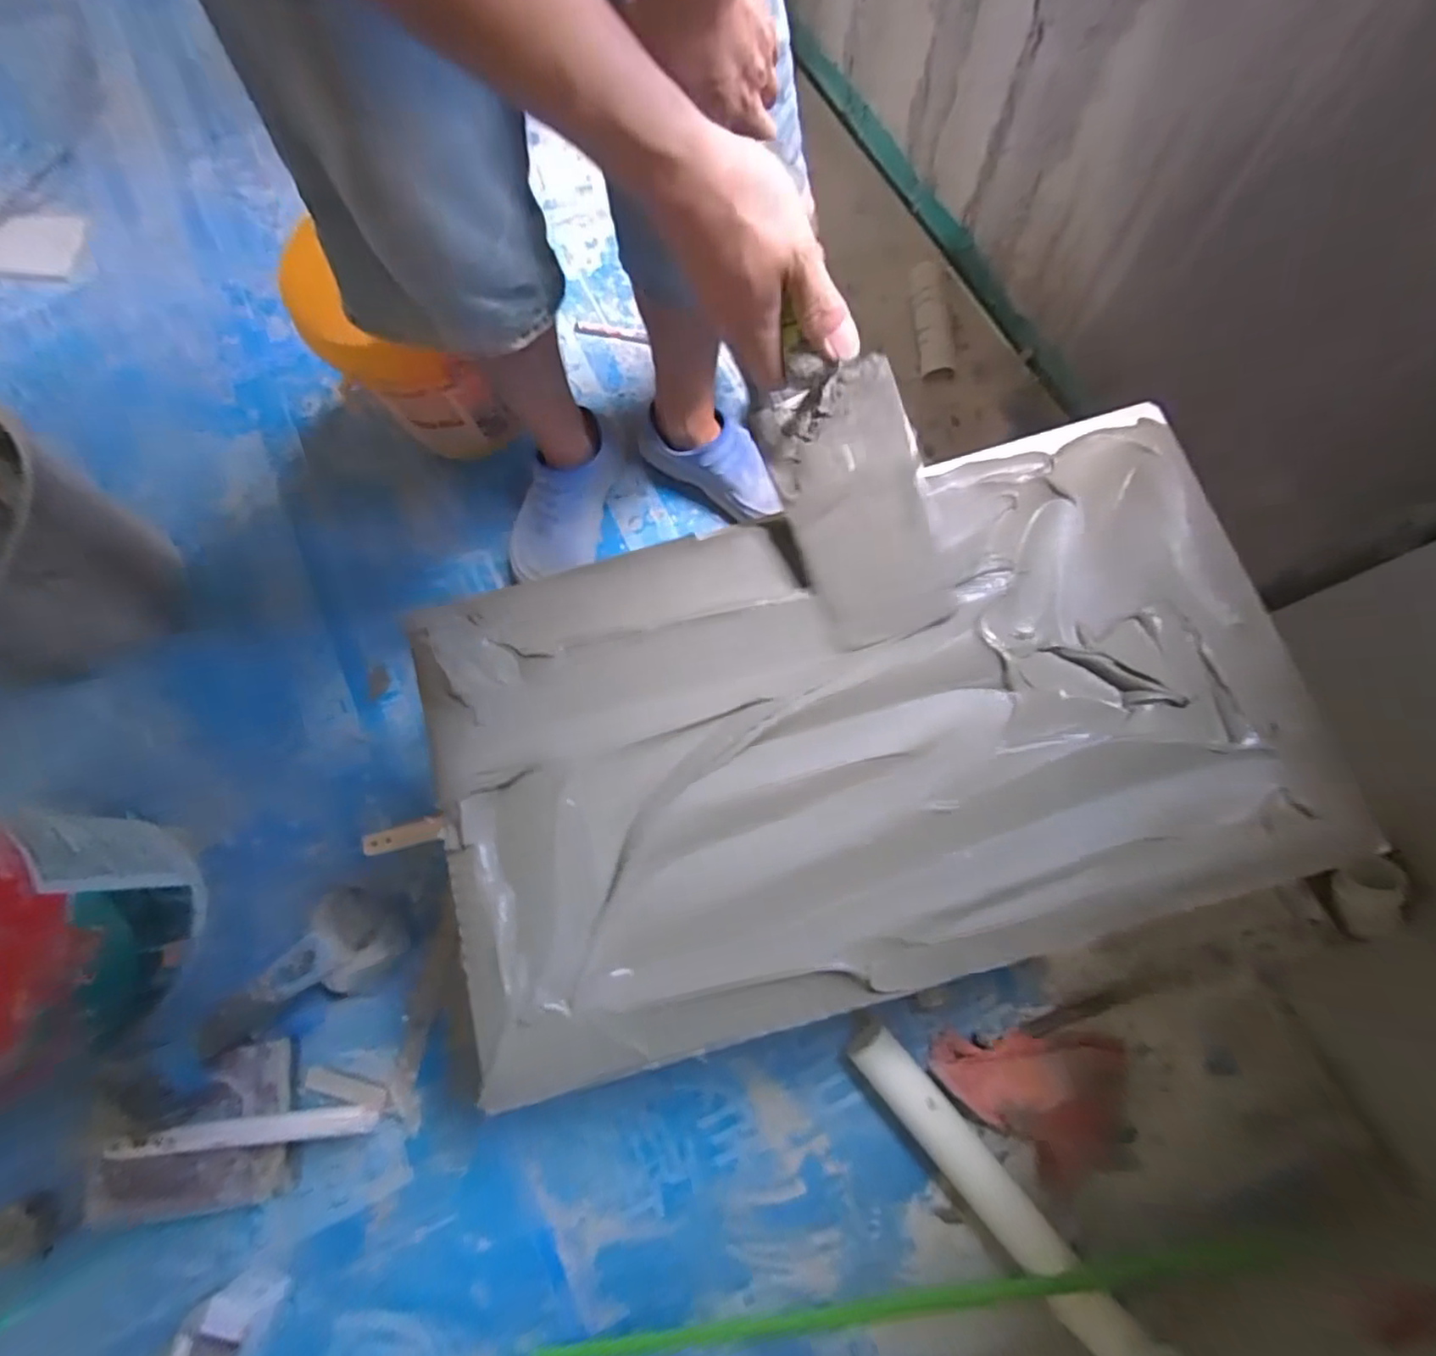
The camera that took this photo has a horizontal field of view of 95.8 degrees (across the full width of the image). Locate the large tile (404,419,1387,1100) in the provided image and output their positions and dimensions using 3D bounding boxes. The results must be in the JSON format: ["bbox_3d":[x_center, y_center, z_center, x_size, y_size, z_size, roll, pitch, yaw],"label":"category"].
[{"bbox_3d":[0.092,0.035,0.453,0.585,0.020,0.335,-16,77,-1],"label":"large tile"}]

